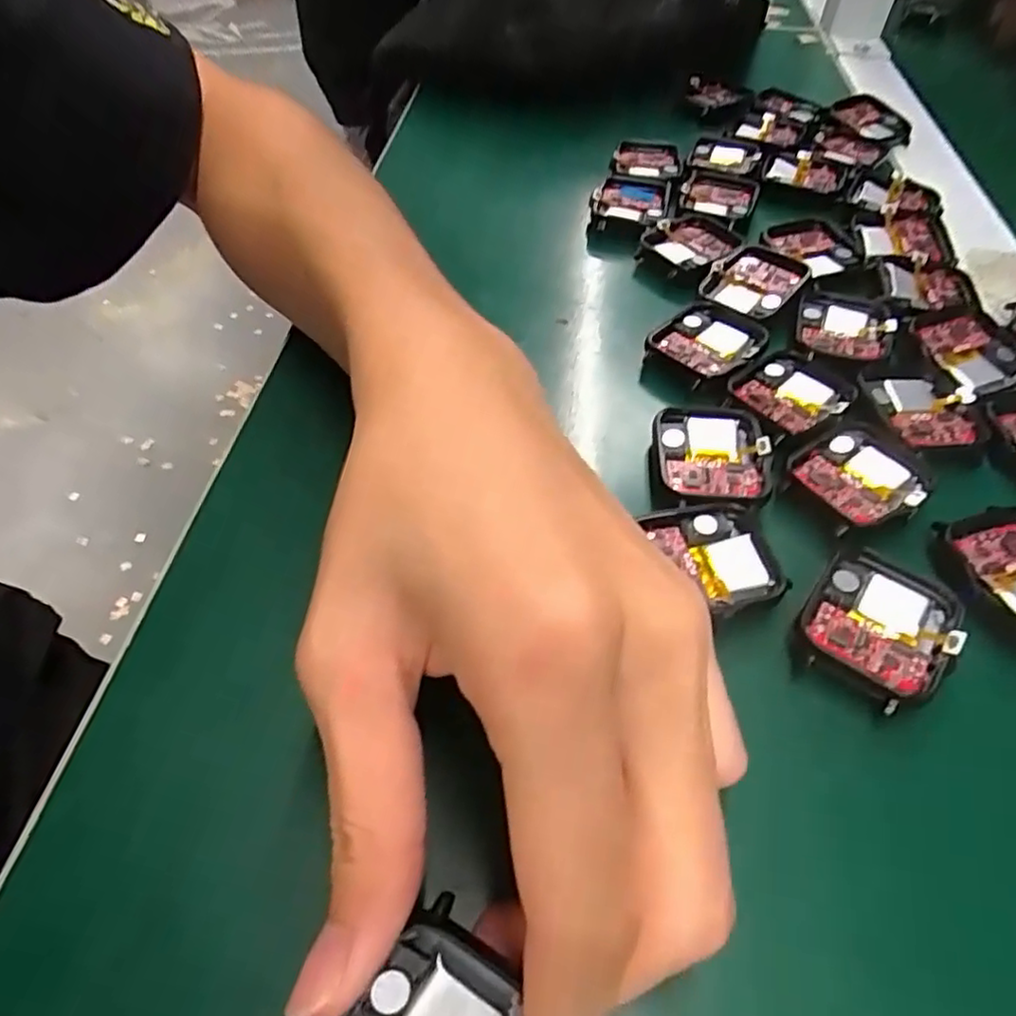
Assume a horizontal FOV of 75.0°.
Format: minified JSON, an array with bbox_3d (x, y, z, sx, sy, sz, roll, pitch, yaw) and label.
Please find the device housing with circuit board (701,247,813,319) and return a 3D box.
[{"bbox_3d":[0.107,-0.101,0.287,0.038,0.007,0.041,34,57,22],"label":"device housing with circuit board"}]

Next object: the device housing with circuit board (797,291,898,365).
[{"bbox_3d":[0.137,-0.074,0.270,0.037,0.006,0.042,19,53,13],"label":"device housing with circuit board"}]

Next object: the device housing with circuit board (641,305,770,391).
[{"bbox_3d":[0.081,-0.067,0.265,0.047,0.007,0.037,-37,61,-27],"label":"device housing with circuit board"}]

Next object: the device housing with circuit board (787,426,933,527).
[{"bbox_3d":[0.118,-0.011,0.220,0.041,0.006,0.036,-26,57,-21],"label":"device housing with circuit board"}]

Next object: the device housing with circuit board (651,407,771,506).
[{"bbox_3d":[0.069,-0.018,0.226,0.038,0.006,0.042,9,51,5],"label":"device housing with circuit board"}]

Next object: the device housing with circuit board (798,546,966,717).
[{"bbox_3d":[0.105,0.032,0.186,0.037,0.008,0.043,35,58,23],"label":"device housing with circuit board"}]

